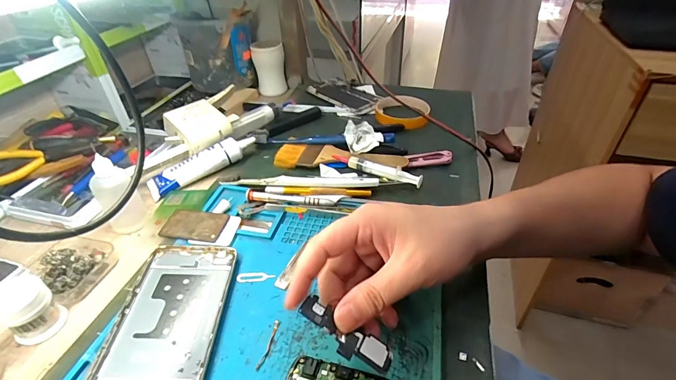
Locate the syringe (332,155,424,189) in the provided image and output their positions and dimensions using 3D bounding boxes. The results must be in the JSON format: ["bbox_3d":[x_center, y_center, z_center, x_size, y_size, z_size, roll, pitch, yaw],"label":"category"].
[{"bbox_3d":[0.045,-0.026,0.414,0.111,0.012,0.015,19,42,22],"label":"syringe"}]

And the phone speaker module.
[{"bbox_3d":[0.005,0.092,0.225,0.064,0.004,0.023,33,45,7],"label":"phone speaker module"}]

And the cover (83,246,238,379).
[{"bbox_3d":[-0.129,0.104,0.264,0.074,0.010,0.159,0,38,0],"label":"cover"}]

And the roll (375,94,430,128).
[{"bbox_3d":[0.098,-0.123,0.544,0.082,0.014,0.086,0,38,0],"label":"roll"}]

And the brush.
[{"bbox_3d":[0.001,-0.044,0.448,0.168,0.008,0.051,7,39,8],"label":"brush"}]

